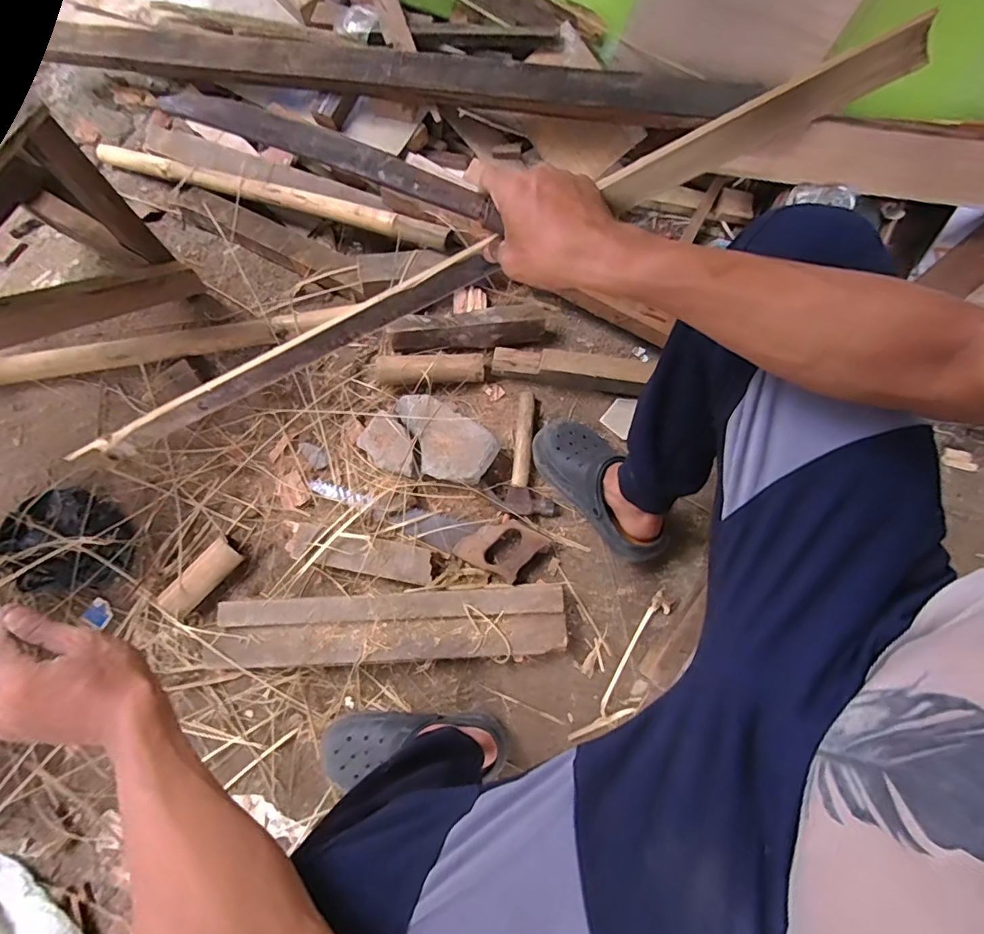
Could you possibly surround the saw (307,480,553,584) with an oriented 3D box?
[{"bbox_3d":[-0.115,0.088,0.838,0.421,0.041,0.091,19,77,5],"label":"saw"}]

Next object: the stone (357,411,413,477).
[{"bbox_3d":[-0.166,-0.036,0.817,0.102,0.022,0.072,38,79,9],"label":"stone"}]

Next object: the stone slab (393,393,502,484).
[{"bbox_3d":[-0.084,-0.045,0.811,0.176,0.029,0.108,30,78,8],"label":"stone slab"}]

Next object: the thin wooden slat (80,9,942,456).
[{"bbox_3d":[-0.080,-0.158,0.465,0.824,0.053,0.016,-20,75,18],"label":"thin wooden slat"}]

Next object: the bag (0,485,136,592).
[{"bbox_3d":[-0.686,0.110,0.792,0.168,0.097,0.171,-28,77,-7],"label":"bag"}]

